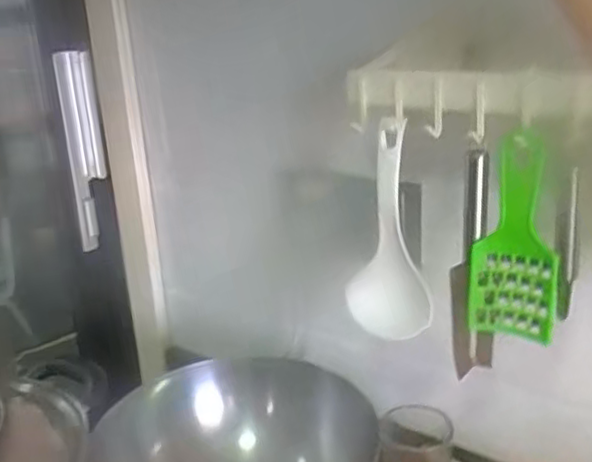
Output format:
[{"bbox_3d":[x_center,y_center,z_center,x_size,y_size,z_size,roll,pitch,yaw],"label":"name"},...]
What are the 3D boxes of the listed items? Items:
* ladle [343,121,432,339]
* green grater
[{"bbox_3d":[0.076,0.002,0.567,0.066,0.179,0.037,-2,20,8],"label":"ladle"},{"bbox_3d":[0.165,0.008,0.519,0.063,0.160,0.021,2,21,17],"label":"green grater"}]

